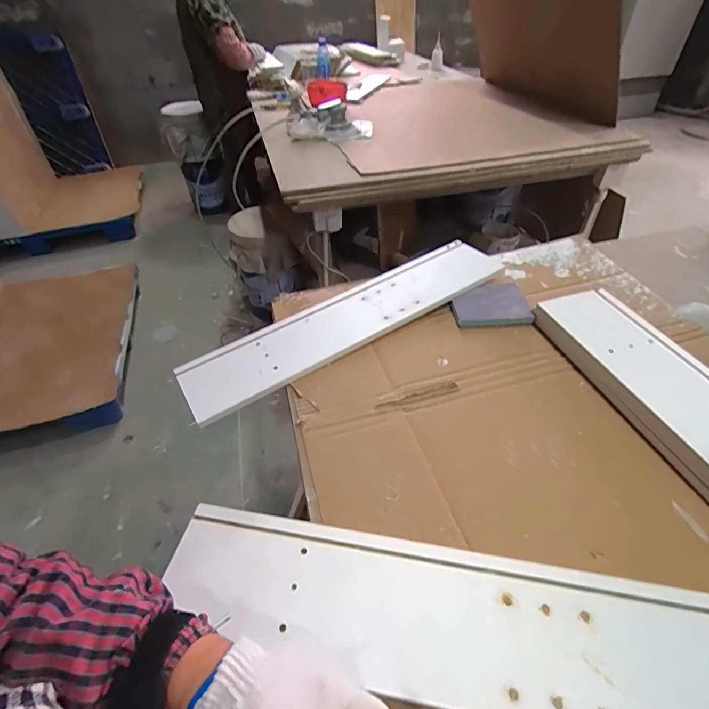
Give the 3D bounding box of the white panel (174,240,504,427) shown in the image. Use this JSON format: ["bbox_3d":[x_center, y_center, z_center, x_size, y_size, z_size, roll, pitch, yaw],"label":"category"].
[{"bbox_3d":[-0.001,-0.061,0.649,0.546,0.015,0.122,-29,53,-20],"label":"white panel"}]

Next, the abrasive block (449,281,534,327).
[{"bbox_3d":[0.220,-0.083,0.664,0.120,0.018,0.092,-4,44,-1],"label":"abrasive block"}]

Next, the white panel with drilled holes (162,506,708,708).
[{"bbox_3d":[0.096,0.226,0.339,0.537,0.027,0.119,8,45,8],"label":"white panel with drilled holes"}]

